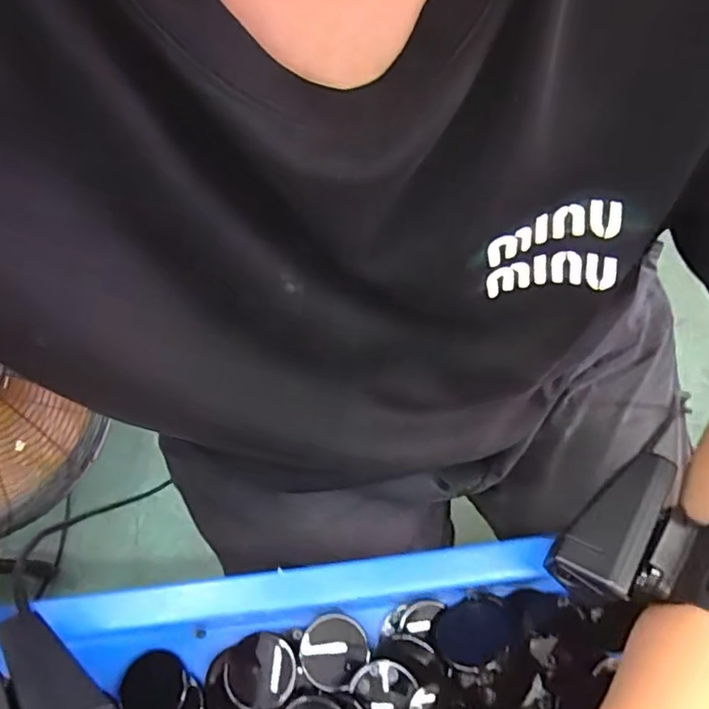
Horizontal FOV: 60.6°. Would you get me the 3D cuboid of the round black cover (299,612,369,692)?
[{"bbox_3d":[-0.012,0.161,0.329,0.034,0.011,0.036,-1,68,1],"label":"round black cover"}]

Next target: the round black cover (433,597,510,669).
[{"bbox_3d":[0.064,0.151,0.330,0.040,0.010,0.034,1,68,2],"label":"round black cover"}]

